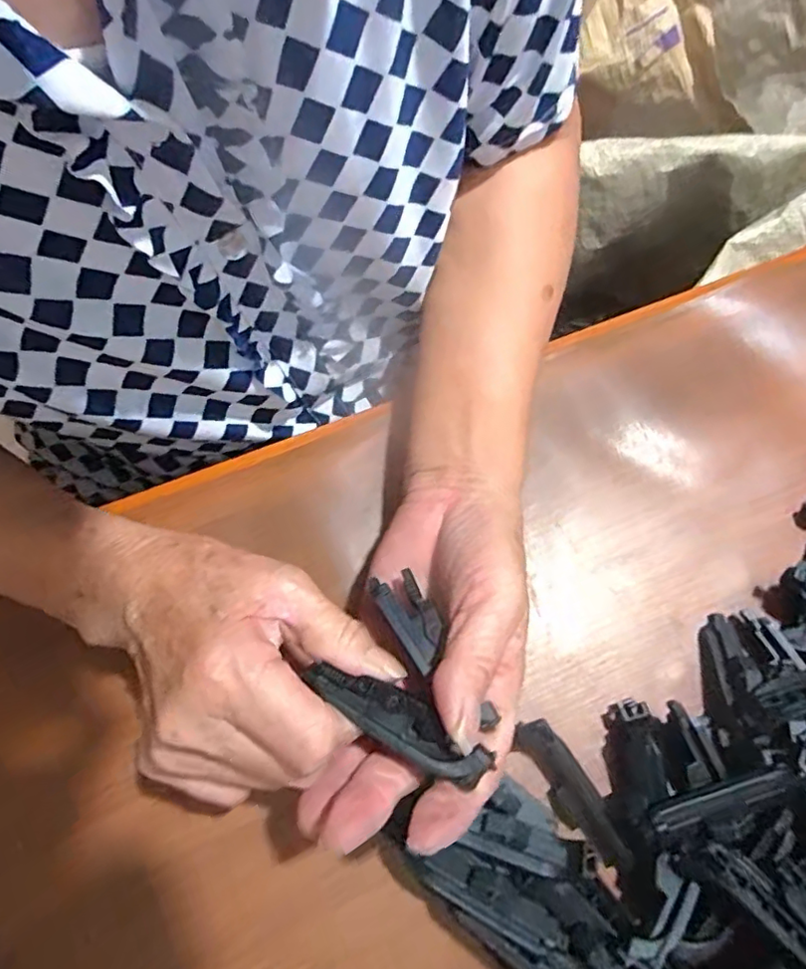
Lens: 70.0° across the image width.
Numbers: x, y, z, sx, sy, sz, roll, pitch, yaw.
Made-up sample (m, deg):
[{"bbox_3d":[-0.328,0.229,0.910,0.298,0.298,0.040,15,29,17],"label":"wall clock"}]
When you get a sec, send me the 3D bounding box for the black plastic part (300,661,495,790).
[{"bbox_3d":[-0.003,0.086,0.212,0.068,0.013,0.019,25,72,20],"label":"black plastic part"}]

